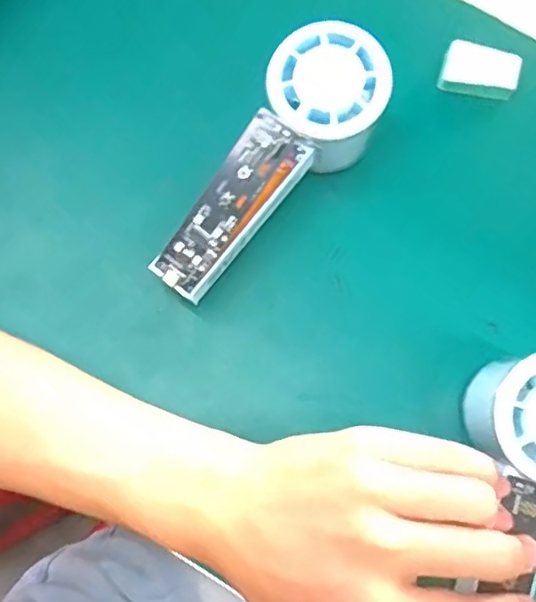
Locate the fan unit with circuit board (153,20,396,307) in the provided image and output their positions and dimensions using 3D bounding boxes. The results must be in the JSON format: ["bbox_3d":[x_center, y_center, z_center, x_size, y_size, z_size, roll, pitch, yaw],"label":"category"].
[{"bbox_3d":[0.002,-0.062,0.322,0.052,0.059,0.145,34,79,6],"label":"fan unit with circuit board"}]

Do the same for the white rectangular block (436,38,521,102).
[{"bbox_3d":[0.120,-0.130,0.363,0.042,0.011,0.026,14,78,1],"label":"white rectangular block"}]

